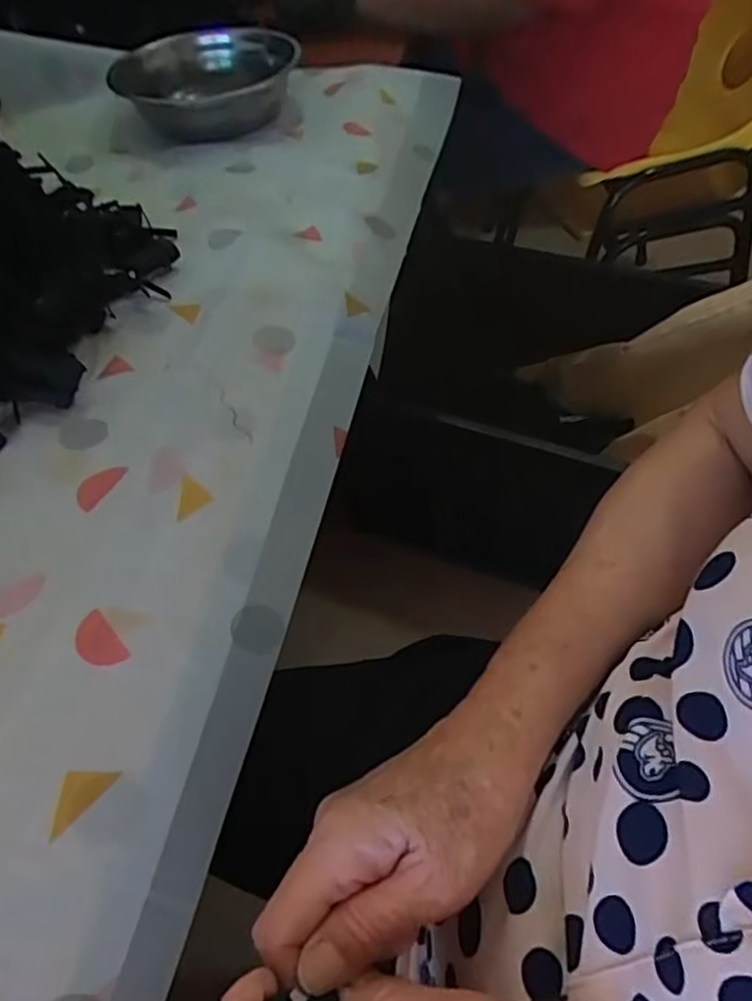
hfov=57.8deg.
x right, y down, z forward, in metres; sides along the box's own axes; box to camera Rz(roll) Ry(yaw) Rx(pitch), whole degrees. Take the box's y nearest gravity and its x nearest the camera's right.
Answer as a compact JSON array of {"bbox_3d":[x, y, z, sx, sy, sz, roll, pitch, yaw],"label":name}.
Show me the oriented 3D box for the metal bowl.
[{"bbox_3d":[-0.197,-0.500,0.804,0.194,0.051,0.226,5,52,7],"label":"metal bowl"}]

